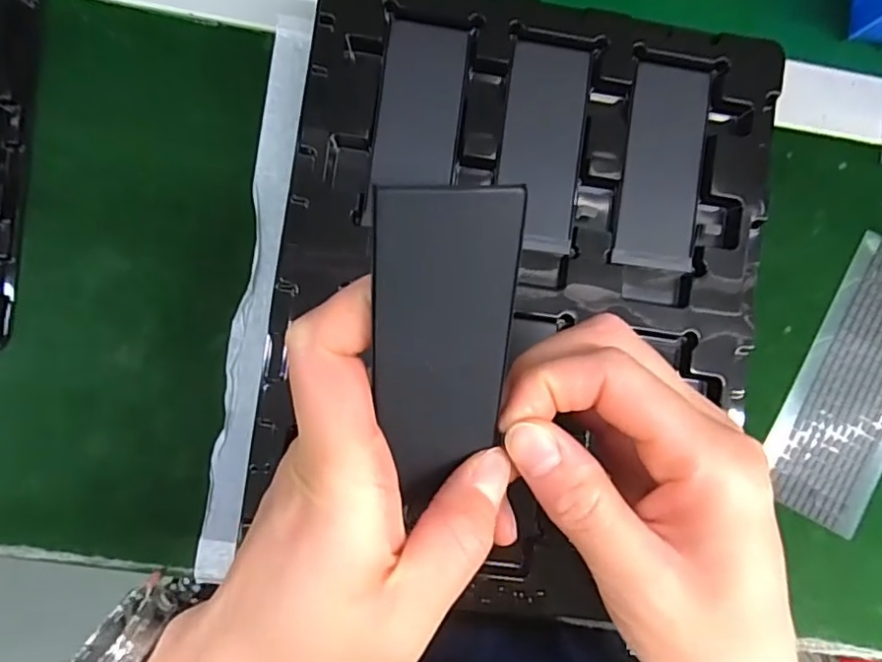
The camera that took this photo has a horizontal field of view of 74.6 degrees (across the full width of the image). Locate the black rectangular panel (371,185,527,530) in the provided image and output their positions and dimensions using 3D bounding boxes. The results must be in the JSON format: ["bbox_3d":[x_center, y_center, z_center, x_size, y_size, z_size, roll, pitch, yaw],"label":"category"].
[{"bbox_3d":[0.002,0.006,0.153,0.037,0.006,0.085,-8,116,-17],"label":"black rectangular panel"}]

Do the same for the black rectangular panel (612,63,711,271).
[{"bbox_3d":[0.104,-0.077,0.271,0.037,0.004,0.095,8,88,-5],"label":"black rectangular panel"}]

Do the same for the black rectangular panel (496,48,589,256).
[{"bbox_3d":[0.047,-0.085,0.268,0.038,0.004,0.092,8,88,-5],"label":"black rectangular panel"}]

